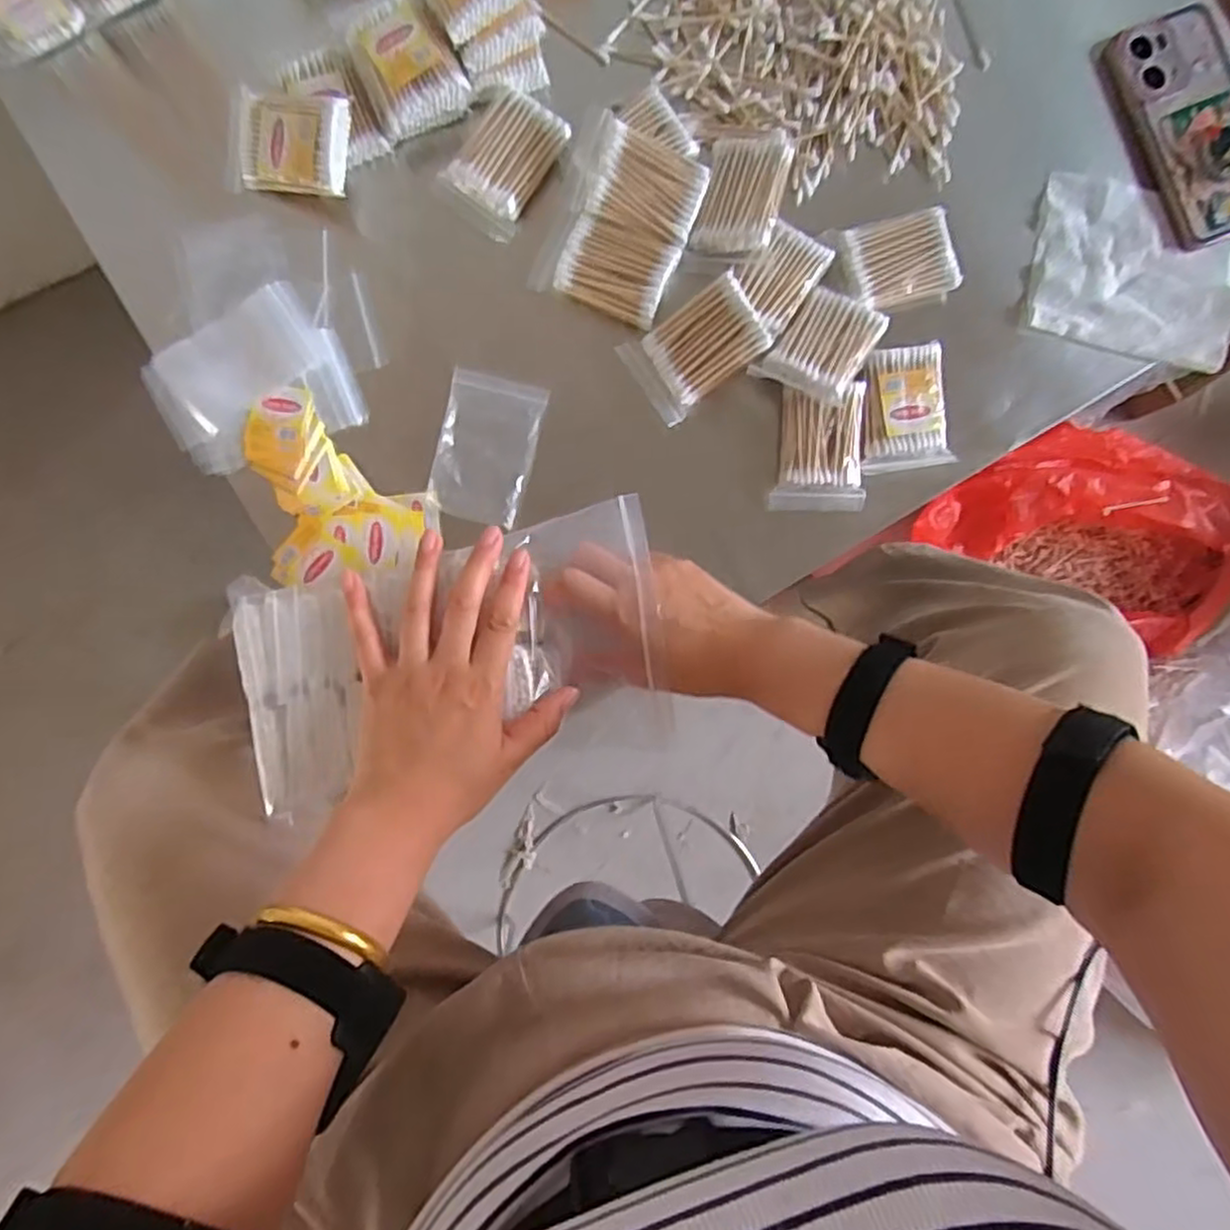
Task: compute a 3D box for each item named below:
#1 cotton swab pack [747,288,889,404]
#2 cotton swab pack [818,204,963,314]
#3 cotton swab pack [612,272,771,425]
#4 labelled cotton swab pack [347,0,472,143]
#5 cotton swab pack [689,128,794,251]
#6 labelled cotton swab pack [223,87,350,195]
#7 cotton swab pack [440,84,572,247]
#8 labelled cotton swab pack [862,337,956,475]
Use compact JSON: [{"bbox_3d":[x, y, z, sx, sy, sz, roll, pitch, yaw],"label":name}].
[{"bbox_3d":[0.141,-0.182,0.491,0.058,0.009,0.080,34,78,12],"label":"cotton swab pack"},{"bbox_3d":[0.195,-0.246,0.508,0.082,0.019,0.061,-12,94,-2],"label":"cotton swab pack"},{"bbox_3d":[0.056,-0.180,0.493,0.090,0.007,0.062,-31,92,18],"label":"cotton swab pack"},{"bbox_3d":[-0.137,-0.363,0.482,0.061,0.024,0.073,-26,94,-1],"label":"labelled cotton swab pack"},{"bbox_3d":[0.088,-0.289,0.499,0.053,0.015,0.083,15,90,16],"label":"cotton swab pack"},{"bbox_3d":[-0.218,-0.314,0.486,0.084,0.018,0.060,10,106,11],"label":"labelled cotton swab pack"},{"bbox_3d":[-0.076,-0.311,0.496,0.057,0.009,0.088,34,91,-4],"label":"cotton swab pack"},{"bbox_3d":[0.201,-0.143,0.502,0.061,0.005,0.082,-9,94,-2],"label":"labelled cotton swab pack"}]

